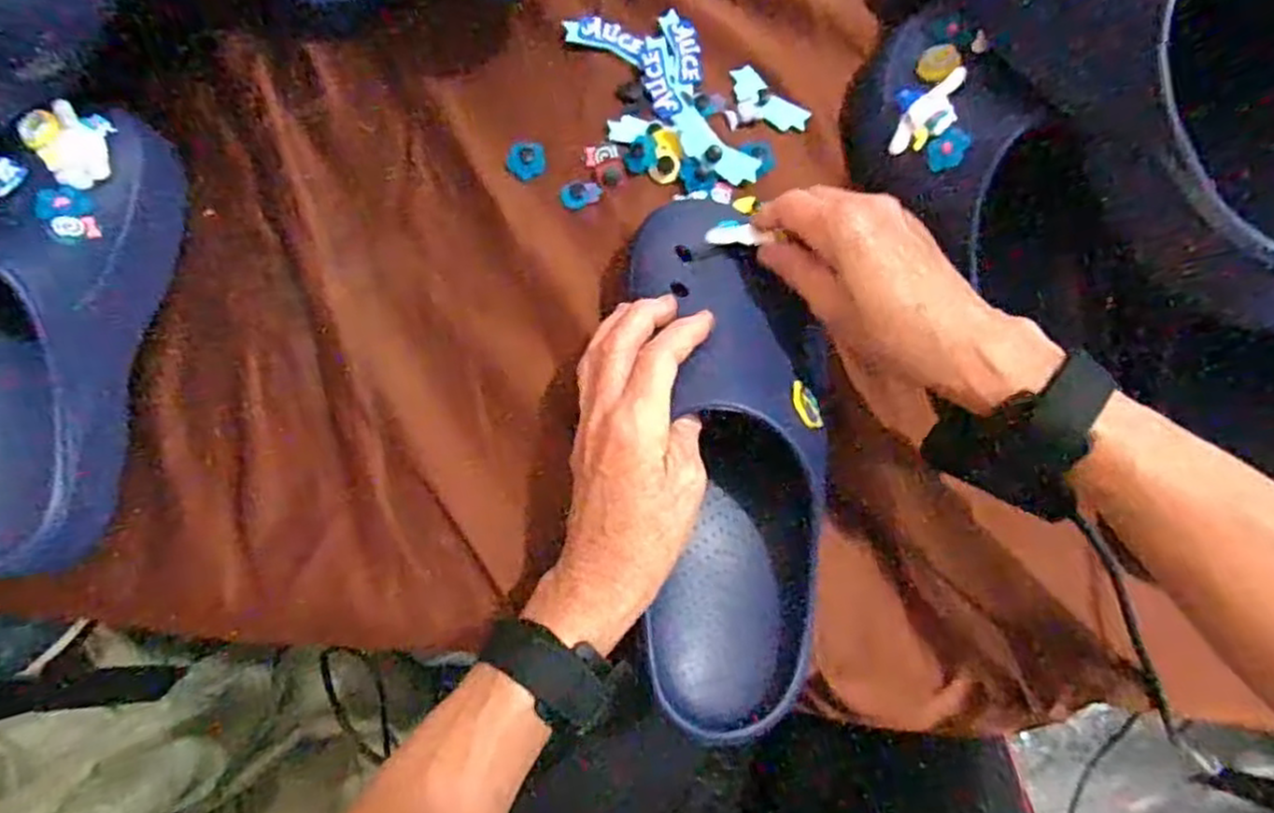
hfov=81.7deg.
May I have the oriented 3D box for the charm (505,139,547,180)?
[{"bbox_3d":[-0.075,-0.166,0.492,0.027,0.007,0.026,0,74,1],"label":"charm"}]

